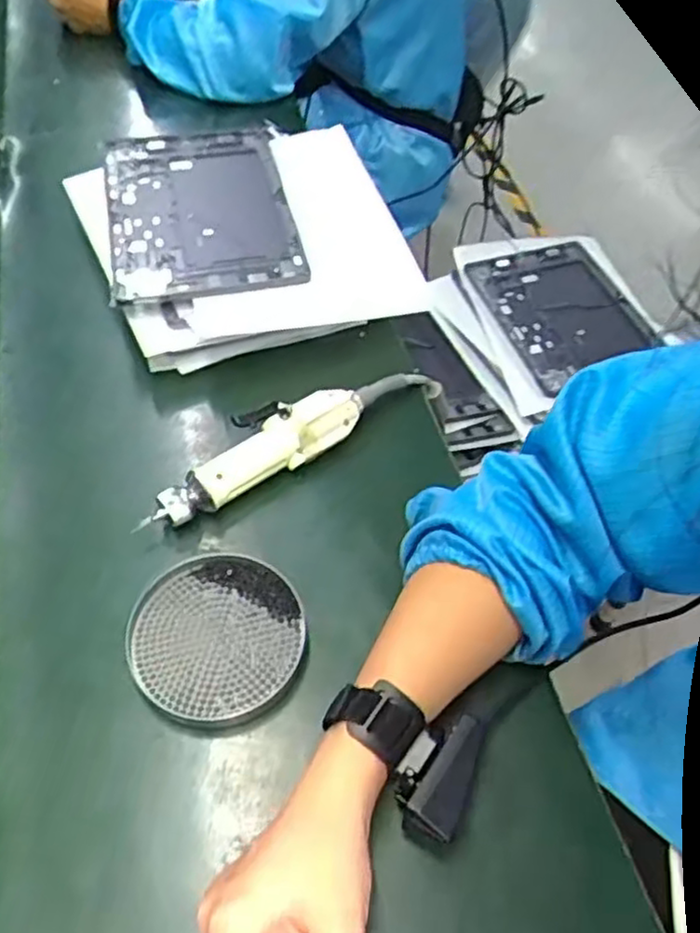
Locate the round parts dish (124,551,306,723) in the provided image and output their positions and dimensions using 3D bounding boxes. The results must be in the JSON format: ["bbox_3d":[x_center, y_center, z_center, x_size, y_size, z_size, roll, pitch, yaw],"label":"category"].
[{"bbox_3d":[-0.090,0.112,0.490,0.113,0.015,0.109,0,54,1],"label":"round parts dish"}]

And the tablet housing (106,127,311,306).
[{"bbox_3d":[-0.141,-0.250,0.704,0.172,0.020,0.252,-9,55,-6],"label":"tablet housing"}]

